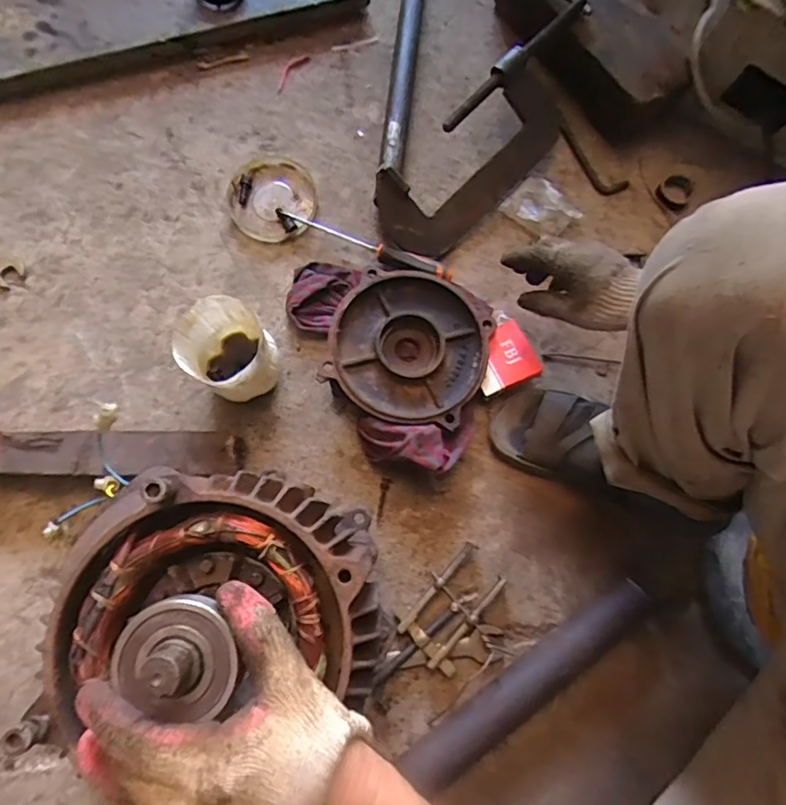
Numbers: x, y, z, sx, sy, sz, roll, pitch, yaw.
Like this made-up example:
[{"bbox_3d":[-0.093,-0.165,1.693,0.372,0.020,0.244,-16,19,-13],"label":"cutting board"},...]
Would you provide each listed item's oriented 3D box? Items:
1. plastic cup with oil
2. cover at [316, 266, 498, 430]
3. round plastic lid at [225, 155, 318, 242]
[{"bbox_3d":[-0.186,-0.054,0.641,0.095,0.122,0.090,0,78,-1],"label":"plastic cup with oil"},{"bbox_3d":[0.019,-0.064,0.671,0.180,0.061,0.179,16,78,2],"label":"cover"},{"bbox_3d":[-0.161,-0.274,0.736,0.119,0.013,0.113,0,78,-1],"label":"round plastic lid"}]

